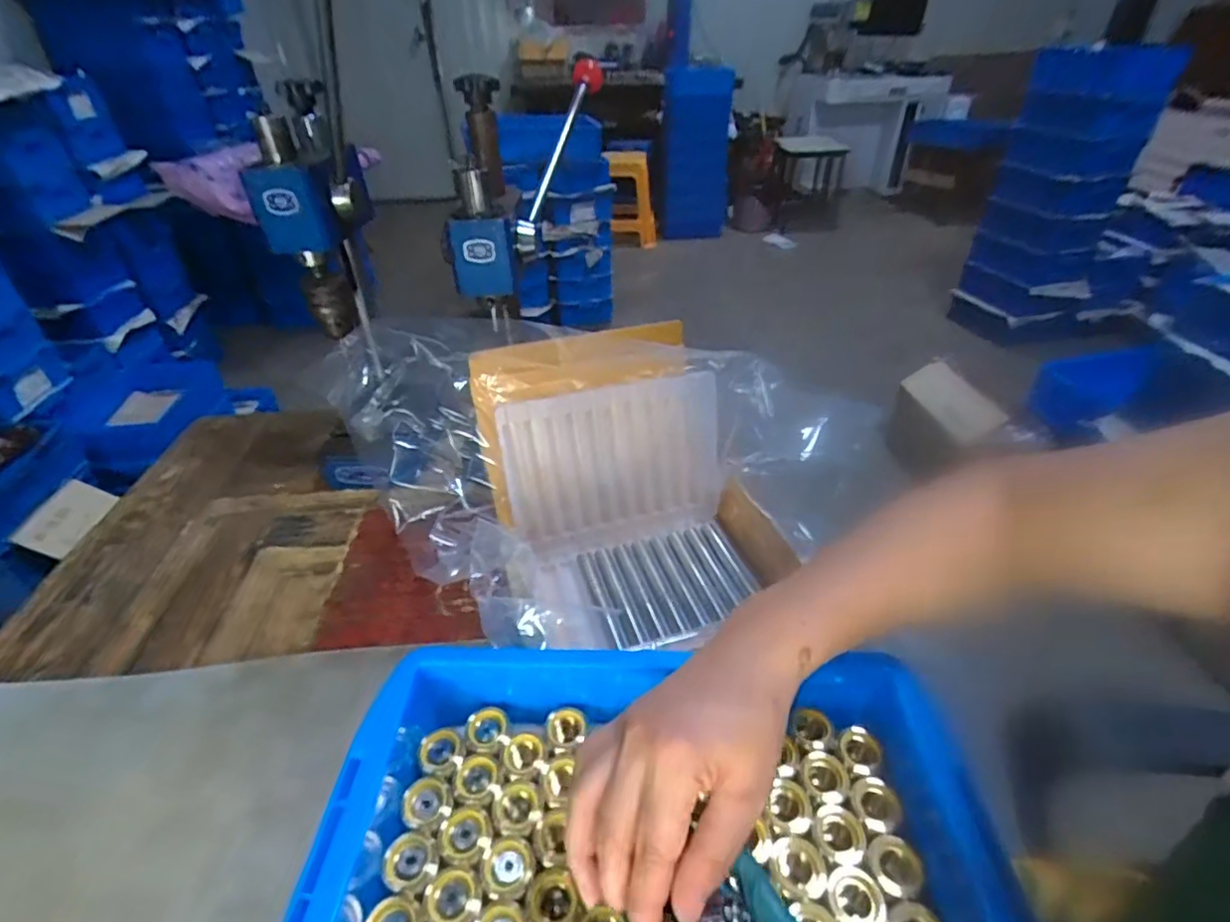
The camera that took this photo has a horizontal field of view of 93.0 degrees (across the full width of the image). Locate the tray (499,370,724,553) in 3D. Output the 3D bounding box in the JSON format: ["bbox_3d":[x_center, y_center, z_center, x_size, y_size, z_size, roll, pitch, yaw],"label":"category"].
[{"bbox_3d":[0.000,0.005,0.584,0.214,0.161,0.014,-10,23,-12],"label":"tray"}]

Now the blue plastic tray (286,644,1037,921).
[{"bbox_3d":[0.027,0.226,0.323,0.364,0.083,0.235,-2,34,3],"label":"blue plastic tray"}]

